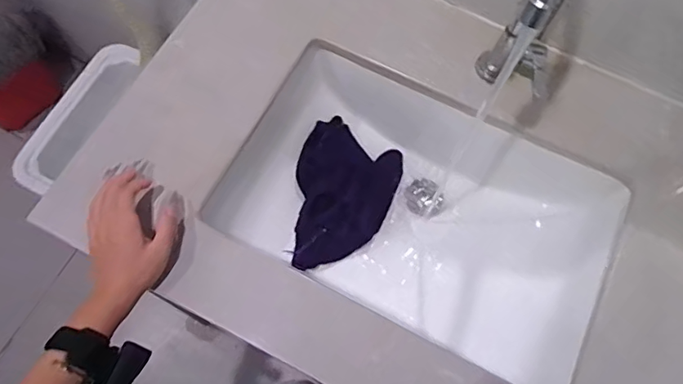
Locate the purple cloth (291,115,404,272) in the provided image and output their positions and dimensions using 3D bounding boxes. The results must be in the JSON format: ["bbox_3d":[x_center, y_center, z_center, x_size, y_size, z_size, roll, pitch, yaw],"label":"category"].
[{"bbox_3d":[-0.003,0.010,0.769,0.156,0.018,0.225,31,69,-16],"label":"purple cloth"}]

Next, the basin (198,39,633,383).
[{"bbox_3d":[0.123,0.014,0.733,0.476,0.166,0.333,28,70,8],"label":"basin"}]

